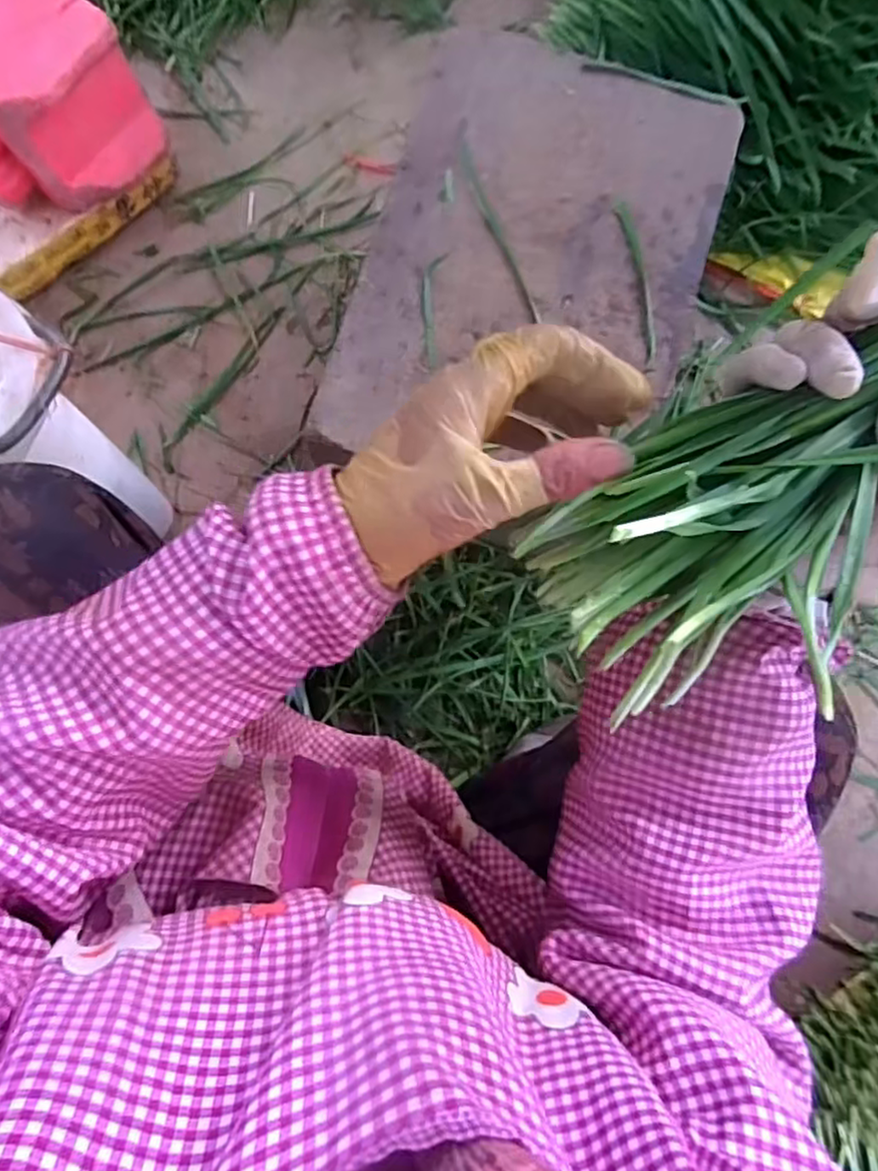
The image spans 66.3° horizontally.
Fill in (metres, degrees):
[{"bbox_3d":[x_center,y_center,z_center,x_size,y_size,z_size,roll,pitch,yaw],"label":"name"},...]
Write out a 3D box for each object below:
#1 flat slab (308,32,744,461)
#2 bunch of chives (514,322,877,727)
[{"bbox_3d":[0.087,-0.287,0.599,0.290,0.020,0.409,17,80,0],"label":"flat slab"},{"bbox_3d":[0.176,-0.073,0.234,0.322,0.088,0.099,-33,84,12],"label":"bunch of chives"}]

